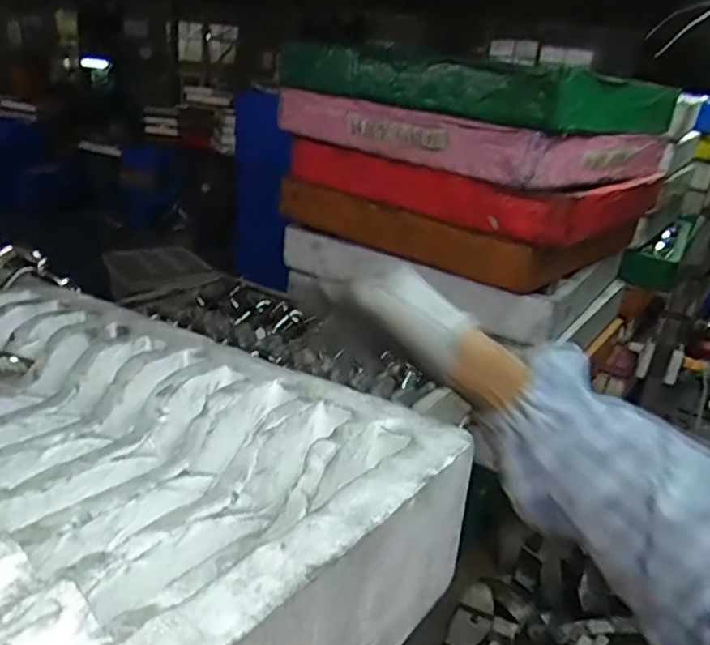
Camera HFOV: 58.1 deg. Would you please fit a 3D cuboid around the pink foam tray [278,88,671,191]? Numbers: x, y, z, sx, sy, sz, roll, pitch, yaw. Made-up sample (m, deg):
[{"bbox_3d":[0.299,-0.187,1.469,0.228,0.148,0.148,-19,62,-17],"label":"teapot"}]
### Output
[{"bbox_3d":[0.191,-0.328,1.120,0.514,0.081,0.389,24,28,38],"label":"pink foam tray"}]

